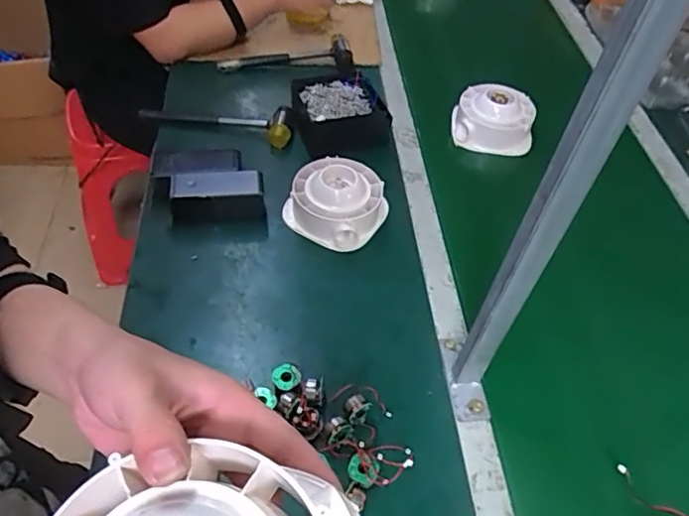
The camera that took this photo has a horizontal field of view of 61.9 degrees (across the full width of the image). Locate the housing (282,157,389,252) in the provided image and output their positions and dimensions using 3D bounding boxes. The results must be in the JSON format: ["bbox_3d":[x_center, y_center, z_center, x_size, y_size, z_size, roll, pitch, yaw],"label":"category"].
[{"bbox_3d":[-0.011,-0.083,0.844,0.132,0.070,0.124,1,50,-2],"label":"housing"}]

